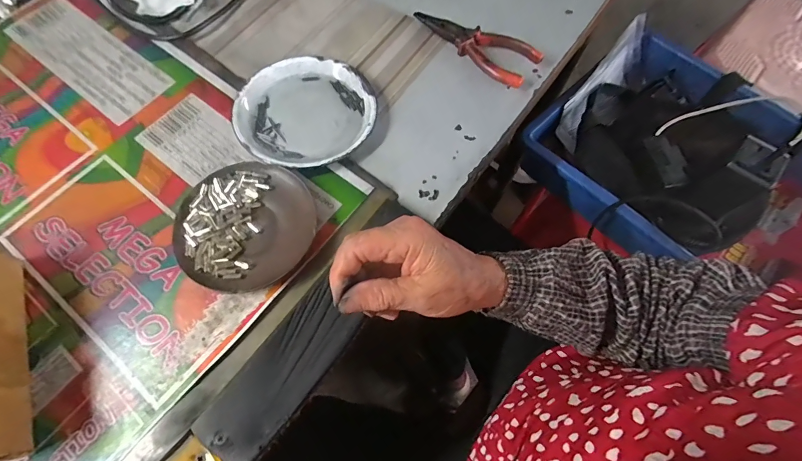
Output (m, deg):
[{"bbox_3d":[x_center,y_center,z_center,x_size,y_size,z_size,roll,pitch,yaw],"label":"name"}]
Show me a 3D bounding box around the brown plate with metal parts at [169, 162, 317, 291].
[{"bbox_3d":[-0.130,-0.005,0.320,0.112,0.019,0.110,0,67,-1],"label":"brown plate with metal parts"}]

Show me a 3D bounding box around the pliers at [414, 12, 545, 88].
[{"bbox_3d":[0.078,-0.203,0.406,0.141,0.020,0.045,36,71,13],"label":"pliers"}]

